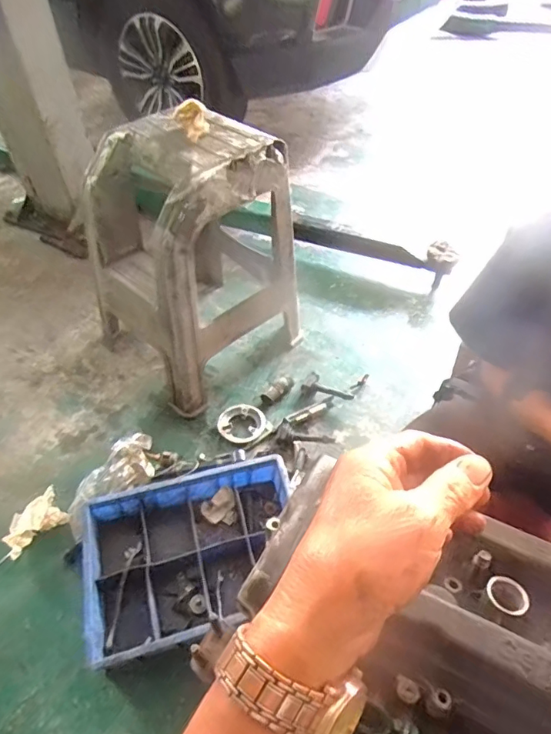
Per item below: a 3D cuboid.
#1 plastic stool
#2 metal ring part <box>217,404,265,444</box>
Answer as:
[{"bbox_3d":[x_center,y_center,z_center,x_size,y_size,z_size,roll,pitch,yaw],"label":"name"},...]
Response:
[{"bbox_3d":[-0.226,-0.291,1.326,0.437,0.605,0.412,-36,56,-26],"label":"plastic stool"},{"bbox_3d":[-0.089,0.145,1.315,0.121,0.021,0.108,-13,48,-9],"label":"metal ring part"}]

